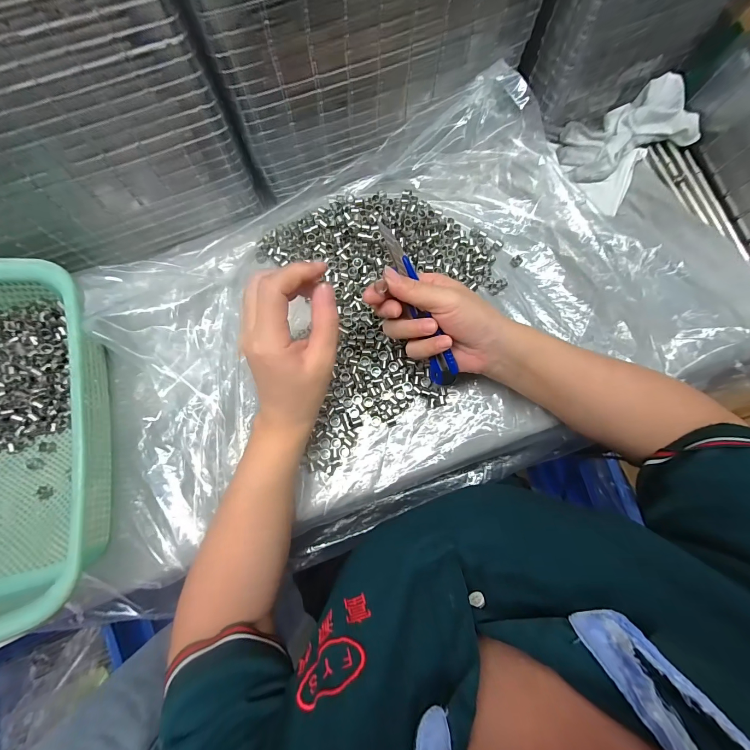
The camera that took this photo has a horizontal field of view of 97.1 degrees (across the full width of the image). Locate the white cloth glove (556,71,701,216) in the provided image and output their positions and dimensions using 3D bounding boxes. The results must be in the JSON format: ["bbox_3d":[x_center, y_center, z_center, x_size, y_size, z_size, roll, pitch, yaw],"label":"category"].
[{"bbox_3d":[0.276,-0.261,0.358,0.144,0.033,0.104,-43,84,-6],"label":"white cloth glove"}]

